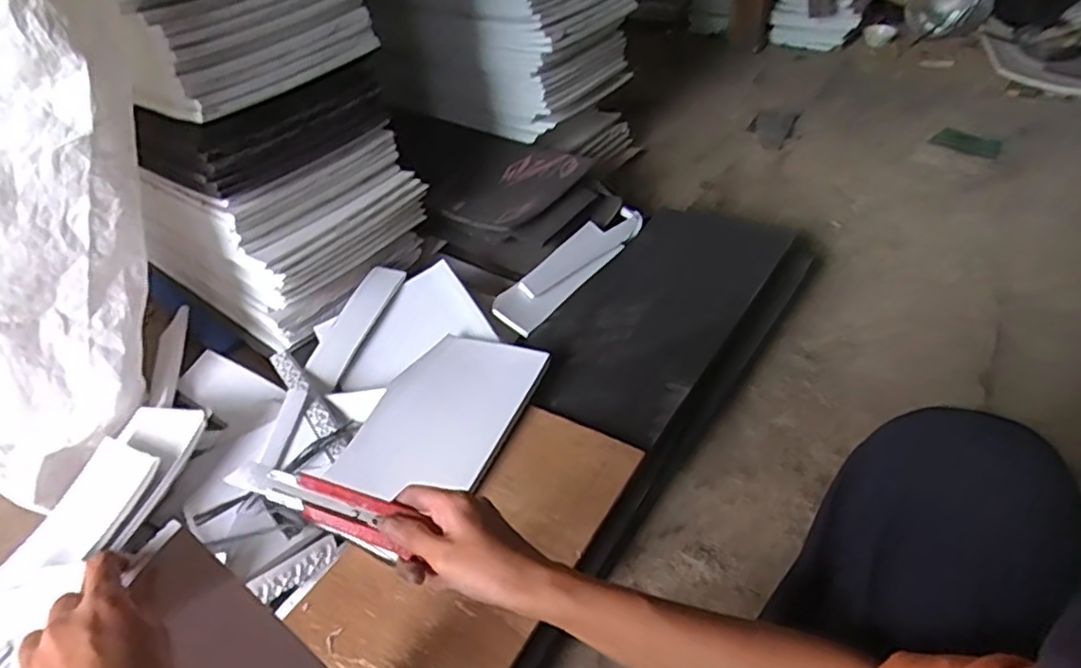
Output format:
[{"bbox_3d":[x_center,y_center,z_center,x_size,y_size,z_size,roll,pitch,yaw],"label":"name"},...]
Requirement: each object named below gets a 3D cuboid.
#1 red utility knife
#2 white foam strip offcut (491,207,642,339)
[{"bbox_3d":[-0.149,0.112,0.438,0.130,0.020,0.028,21,46,9],"label":"red utility knife"},{"bbox_3d":[0.057,-0.119,1.067,0.075,0.035,0.365,25,49,28],"label":"white foam strip offcut"}]

